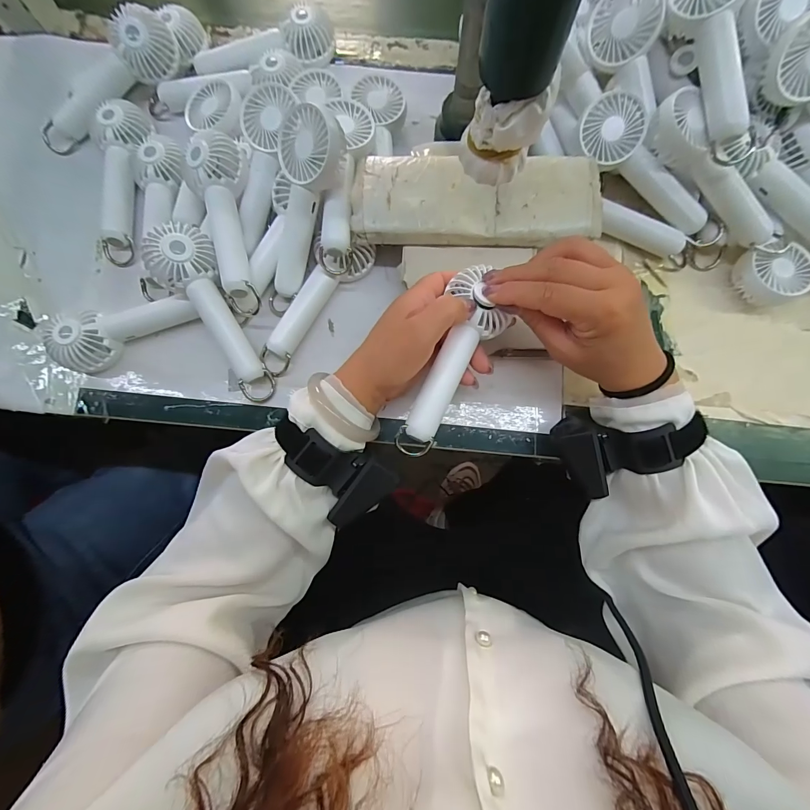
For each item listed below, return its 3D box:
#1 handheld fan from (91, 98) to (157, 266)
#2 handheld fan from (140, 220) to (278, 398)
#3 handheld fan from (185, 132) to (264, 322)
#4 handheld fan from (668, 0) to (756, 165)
[{"bbox_3d":[-0.282,-0.224,0.363,0.046,0.031,0.161,1,83,1],"label":"handheld fan"},{"bbox_3d":[-0.169,-0.078,0.328,0.050,0.028,0.164,-27,101,-3],"label":"handheld fan"},{"bbox_3d":[-0.156,-0.164,0.326,0.045,0.032,0.152,-12,83,-1],"label":"handheld fan"},{"bbox_3d":[0.258,-0.283,0.298,0.053,0.033,0.154,-13,96,-1],"label":"handheld fan"}]

